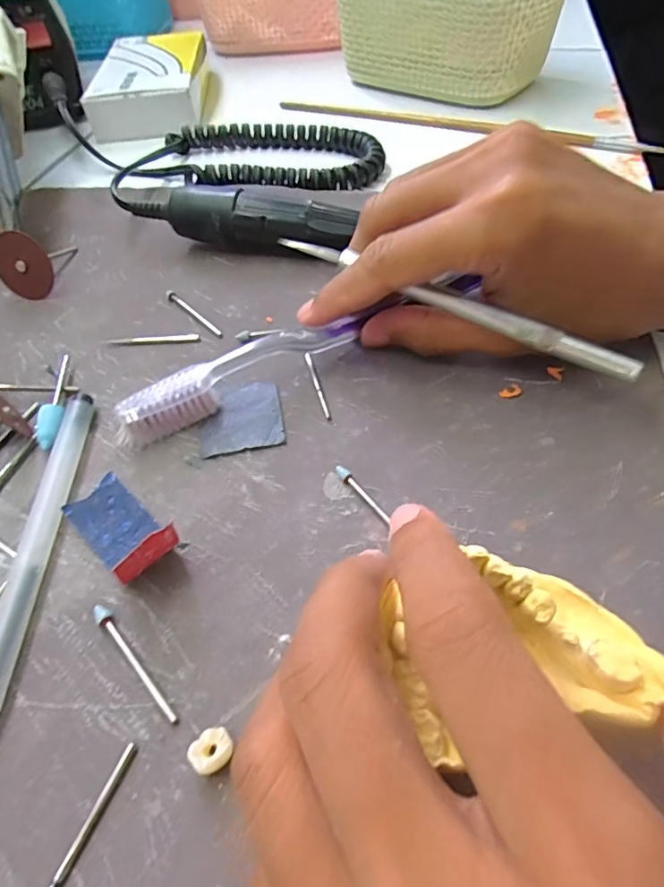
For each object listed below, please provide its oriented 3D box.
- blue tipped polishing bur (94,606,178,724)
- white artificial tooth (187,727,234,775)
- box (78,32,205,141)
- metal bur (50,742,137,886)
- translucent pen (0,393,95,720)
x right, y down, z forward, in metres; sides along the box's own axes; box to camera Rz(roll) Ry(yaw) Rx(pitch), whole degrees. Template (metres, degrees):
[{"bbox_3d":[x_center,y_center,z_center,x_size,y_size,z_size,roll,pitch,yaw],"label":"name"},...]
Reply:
[{"bbox_3d":[-0.056,0.061,0.144,0.004,0.004,0.041,-36,58,-23],"label":"blue tipped polishing bur"},{"bbox_3d":[-0.029,0.076,0.128,0.009,0.008,0.010,36,61,27],"label":"white artificial tooth"},{"bbox_3d":[-0.145,-0.291,0.416,0.083,0.030,0.146,-7,50,-1],"label":"box"},{"bbox_3d":[-0.059,0.093,0.120,0.004,0.004,0.043,18,54,16],"label":"metal bur"},{"bbox_3d":[-0.095,0.032,0.167,0.010,0.009,0.122,-4,50,1],"label":"translucent pen"}]

